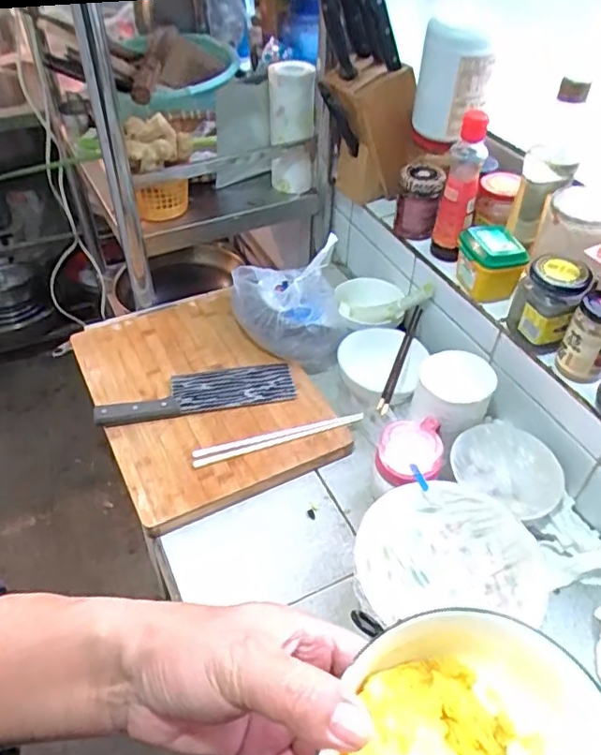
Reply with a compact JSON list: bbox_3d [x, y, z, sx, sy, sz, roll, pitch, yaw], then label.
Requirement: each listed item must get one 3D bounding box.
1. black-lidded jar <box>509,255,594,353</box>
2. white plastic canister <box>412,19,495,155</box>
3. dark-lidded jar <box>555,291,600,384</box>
[{"bbox_3d":[0.301,-0.091,0.722,0.072,0.104,0.070,1,45,-1],"label":"black-lidded jar"},{"bbox_3d":[0.208,-0.385,0.807,0.093,0.144,0.077,8,46,6],"label":"white plastic canister"},{"bbox_3d":[0.340,-0.043,0.686,0.055,0.101,0.054,1,45,-1],"label":"dark-lidded jar"}]

